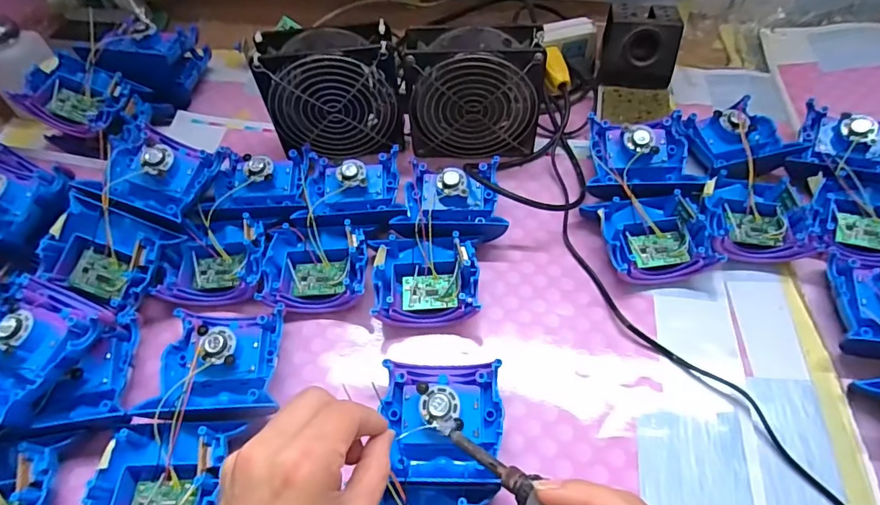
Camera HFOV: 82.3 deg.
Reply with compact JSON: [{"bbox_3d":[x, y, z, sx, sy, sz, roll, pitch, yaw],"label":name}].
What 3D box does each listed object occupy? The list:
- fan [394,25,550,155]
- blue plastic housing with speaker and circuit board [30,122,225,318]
[{"bbox_3d":[0.031,-0.146,0.467,0.122,0.110,0.050,1,55,4],"label":"fan"},{"bbox_3d":[-0.250,-0.034,0.414,0.088,0.045,0.157,11,56,10],"label":"blue plastic housing with speaker and circuit board"}]

